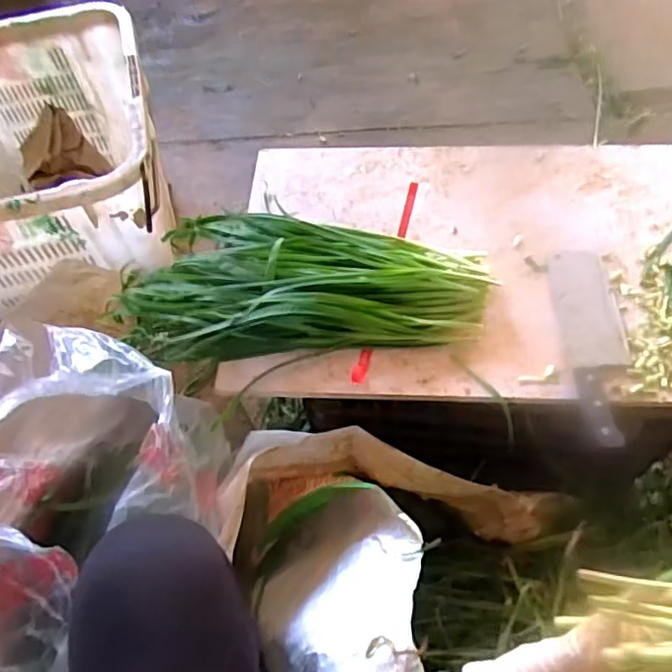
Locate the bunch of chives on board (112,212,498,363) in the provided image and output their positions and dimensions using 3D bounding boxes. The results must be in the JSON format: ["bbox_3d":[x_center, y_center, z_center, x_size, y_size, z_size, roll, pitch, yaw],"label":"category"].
[{"bbox_3d":[-0.048,-0.058,0.737,0.449,0.083,0.225,7,59,8],"label":"bunch of chives on board"}]

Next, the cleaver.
[{"bbox_3d":[0.288,0.000,0.671,0.066,0.025,0.258,1,59,5],"label":"cleaver"}]

